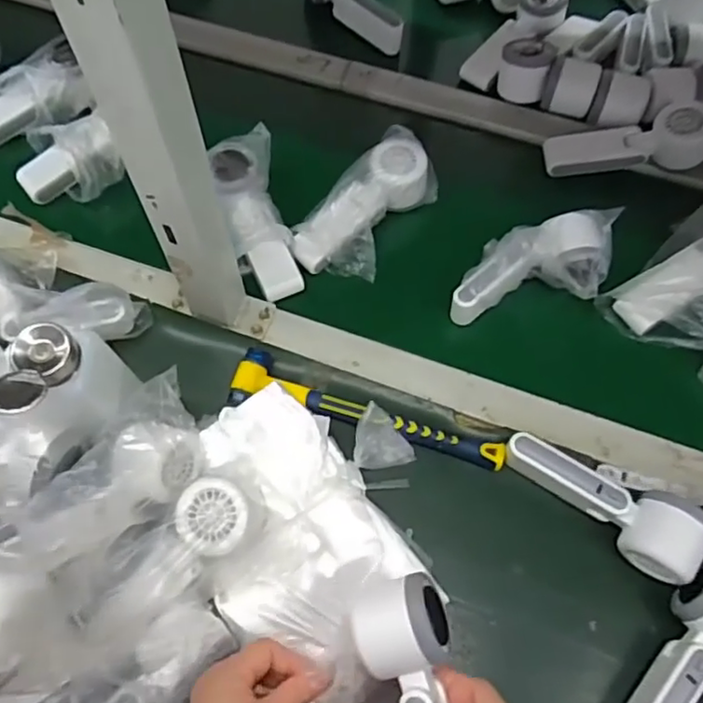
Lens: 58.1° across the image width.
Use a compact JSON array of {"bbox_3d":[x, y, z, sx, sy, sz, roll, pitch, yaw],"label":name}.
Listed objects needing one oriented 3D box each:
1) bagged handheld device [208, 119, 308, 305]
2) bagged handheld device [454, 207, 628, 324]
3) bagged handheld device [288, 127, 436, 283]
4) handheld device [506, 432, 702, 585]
[{"bbox_3d":[-0.096,-0.145,0.621,0.059,0.059,0.187,-13,70,-3],"label":"bagged handheld device"},{"bbox_3d":[0.173,-0.078,0.608,0.157,0.068,0.091,-4,70,0],"label":"bagged handheld device"},{"bbox_3d":[0.020,-0.154,0.636,0.088,0.051,0.186,38,75,14],"label":"bagged handheld device"},{"bbox_3d":[0.197,0.126,0.507,0.158,0.046,0.060,23,72,9],"label":"handheld device"}]

